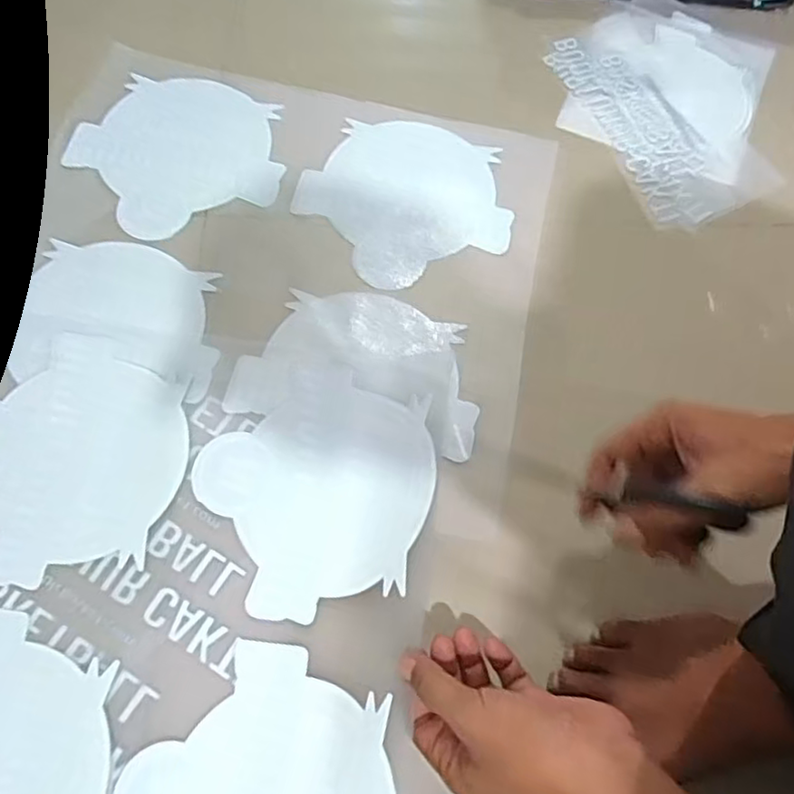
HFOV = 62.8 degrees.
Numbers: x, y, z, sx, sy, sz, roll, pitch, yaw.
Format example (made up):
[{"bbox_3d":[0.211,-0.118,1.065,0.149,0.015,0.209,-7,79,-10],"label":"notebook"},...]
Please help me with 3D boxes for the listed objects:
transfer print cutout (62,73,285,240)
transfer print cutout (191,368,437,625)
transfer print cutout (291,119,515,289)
[{"bbox_3d":[-0.213,-0.233,0.627,0.197,0.007,0.179,8,69,1],"label":"transfer print cutout"},{"bbox_3d":[-0.066,0.067,0.500,0.176,0.028,0.191,17,68,4],"label":"transfer print cutout"},{"bbox_3d":[0.008,-0.187,0.624,0.198,0.005,0.180,12,70,1],"label":"transfer print cutout"}]

